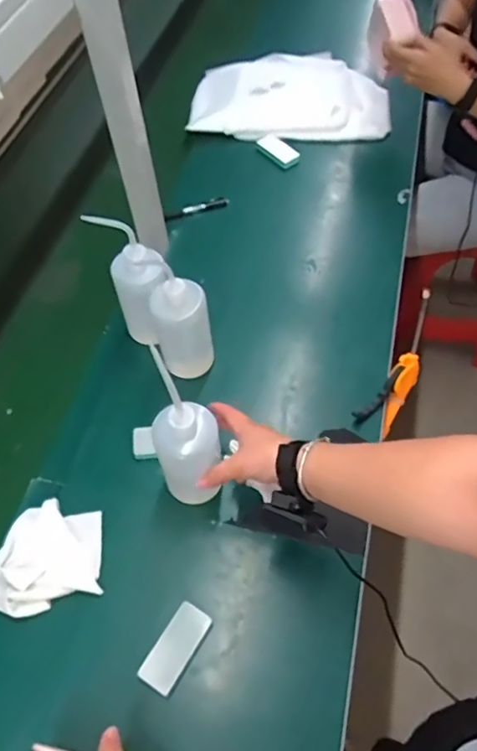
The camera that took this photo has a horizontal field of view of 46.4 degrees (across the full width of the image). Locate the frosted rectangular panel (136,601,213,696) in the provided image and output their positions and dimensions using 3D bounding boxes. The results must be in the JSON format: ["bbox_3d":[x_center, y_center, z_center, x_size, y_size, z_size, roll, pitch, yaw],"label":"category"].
[{"bbox_3d":[-0.071,0.308,0.632,0.042,0.023,0.091,28,62,16],"label":"frosted rectangular panel"}]

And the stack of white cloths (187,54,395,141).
[{"bbox_3d":[0.116,-0.617,1.225,0.427,0.068,0.257,6,58,3],"label":"stack of white cloths"}]

